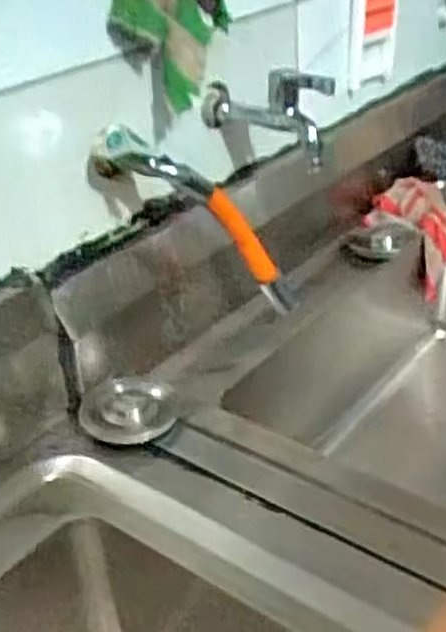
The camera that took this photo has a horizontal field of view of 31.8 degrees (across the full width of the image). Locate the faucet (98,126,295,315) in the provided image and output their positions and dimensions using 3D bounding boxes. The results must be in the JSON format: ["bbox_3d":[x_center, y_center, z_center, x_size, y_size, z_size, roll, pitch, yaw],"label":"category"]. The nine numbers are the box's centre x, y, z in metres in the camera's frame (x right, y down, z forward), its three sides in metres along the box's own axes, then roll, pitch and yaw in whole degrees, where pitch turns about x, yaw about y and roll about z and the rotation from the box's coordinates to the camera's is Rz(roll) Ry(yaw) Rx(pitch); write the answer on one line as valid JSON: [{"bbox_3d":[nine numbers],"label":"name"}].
[{"bbox_3d":[-0.018,-0.090,0.713,0.058,0.243,0.071,-48,36,4],"label":"faucet"}]

